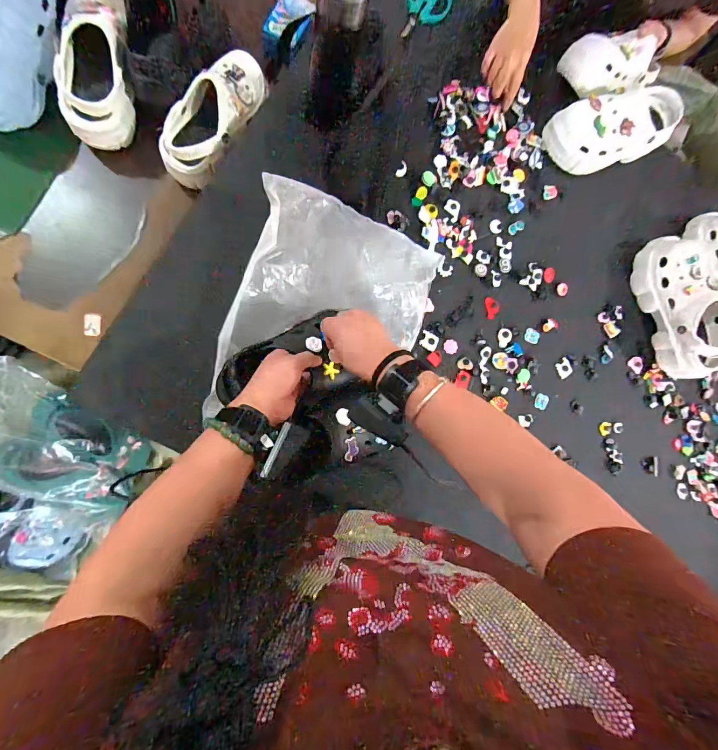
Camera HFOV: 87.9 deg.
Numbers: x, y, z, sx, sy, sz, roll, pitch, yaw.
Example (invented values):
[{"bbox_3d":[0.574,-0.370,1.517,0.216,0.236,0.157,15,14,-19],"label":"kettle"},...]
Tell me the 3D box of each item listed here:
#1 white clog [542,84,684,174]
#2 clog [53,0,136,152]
[{"bbox_3d":[0.480,-0.459,0.694,0.233,0.082,0.113,-16,89,-14],"label":"white clog"},{"bbox_3d":[-0.415,-0.502,0.597,0.099,0.074,0.249,7,103,-8],"label":"clog"}]

